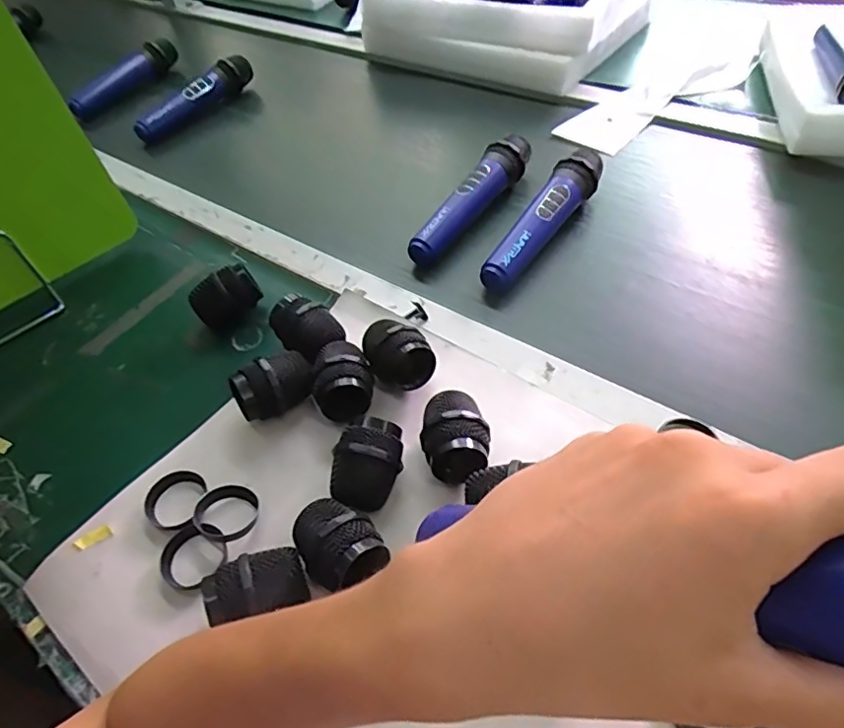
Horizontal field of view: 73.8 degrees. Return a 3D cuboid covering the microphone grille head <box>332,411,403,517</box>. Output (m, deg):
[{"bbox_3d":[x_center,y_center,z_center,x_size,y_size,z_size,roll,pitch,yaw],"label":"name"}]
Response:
[{"bbox_3d":[-0.038,0.071,0.399,0.047,0.047,0.058,8,52,13],"label":"microphone grille head"}]

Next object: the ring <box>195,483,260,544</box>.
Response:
[{"bbox_3d":[-0.140,0.106,0.404,0.043,0.013,0.045,-3,50,4],"label":"ring"}]

